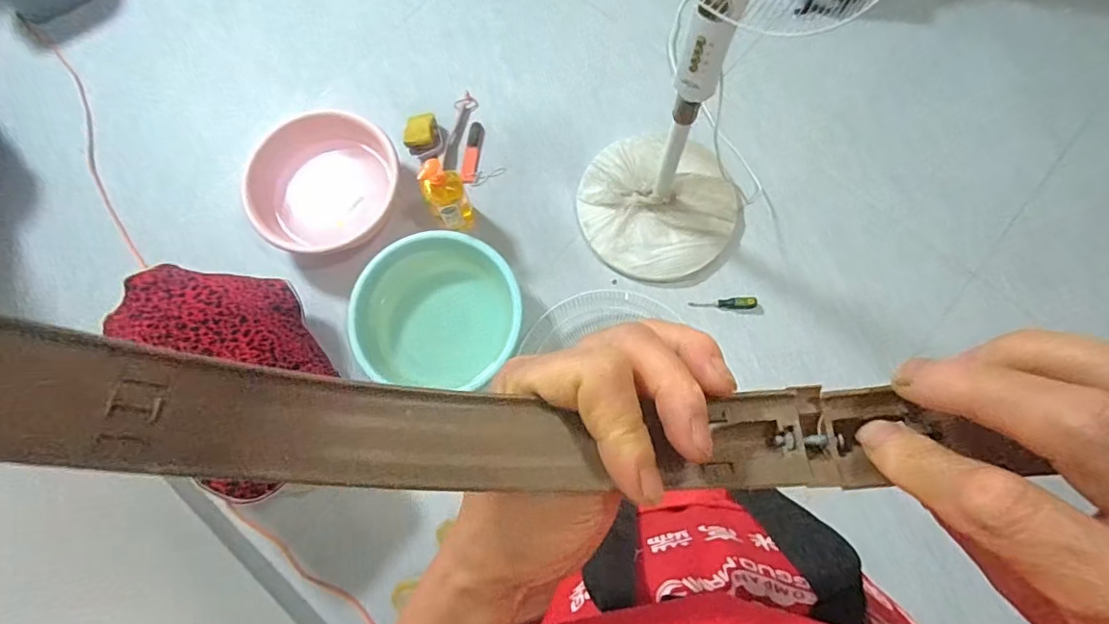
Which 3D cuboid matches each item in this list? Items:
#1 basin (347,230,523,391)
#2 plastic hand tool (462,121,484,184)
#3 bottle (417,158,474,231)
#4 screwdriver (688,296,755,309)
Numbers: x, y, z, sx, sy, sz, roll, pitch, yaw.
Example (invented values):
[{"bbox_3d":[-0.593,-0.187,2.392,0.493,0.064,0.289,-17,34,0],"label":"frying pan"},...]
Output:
[{"bbox_3d":[-0.267,0.010,1.277,0.393,0.140,0.373,4,76,2],"label":"basin"},{"bbox_3d":[-0.219,-0.428,1.448,0.037,0.014,0.171,8,76,2],"label":"plastic hand tool"},{"bbox_3d":[-0.252,-0.261,1.279,0.099,0.258,0.068,-16,76,-3],"label":"bottle"},{"bbox_3d":[0.414,-0.021,1.320,0.163,0.019,0.027,-1,76,0],"label":"screwdriver"}]

